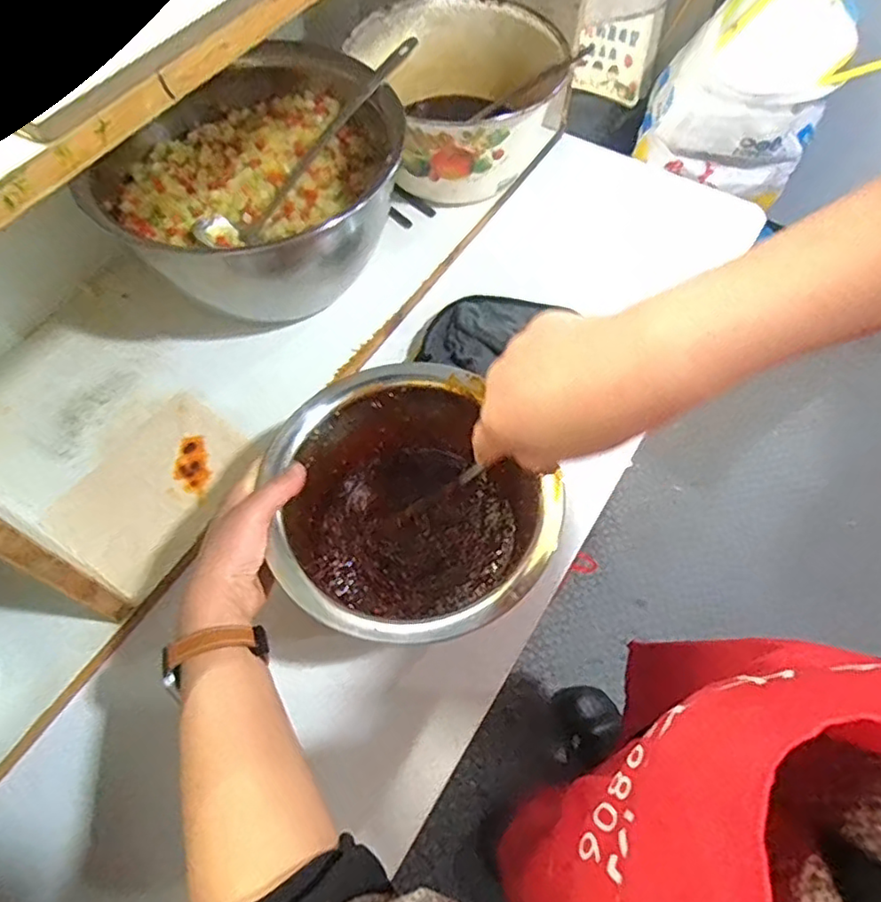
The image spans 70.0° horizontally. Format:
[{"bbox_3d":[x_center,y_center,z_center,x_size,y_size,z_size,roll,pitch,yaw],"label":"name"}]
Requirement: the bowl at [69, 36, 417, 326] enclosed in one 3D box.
[{"bbox_3d":[-0.182,-0.254,0.627,0.273,0.135,0.230,-36,67,-18],"label":"bowl"}]

